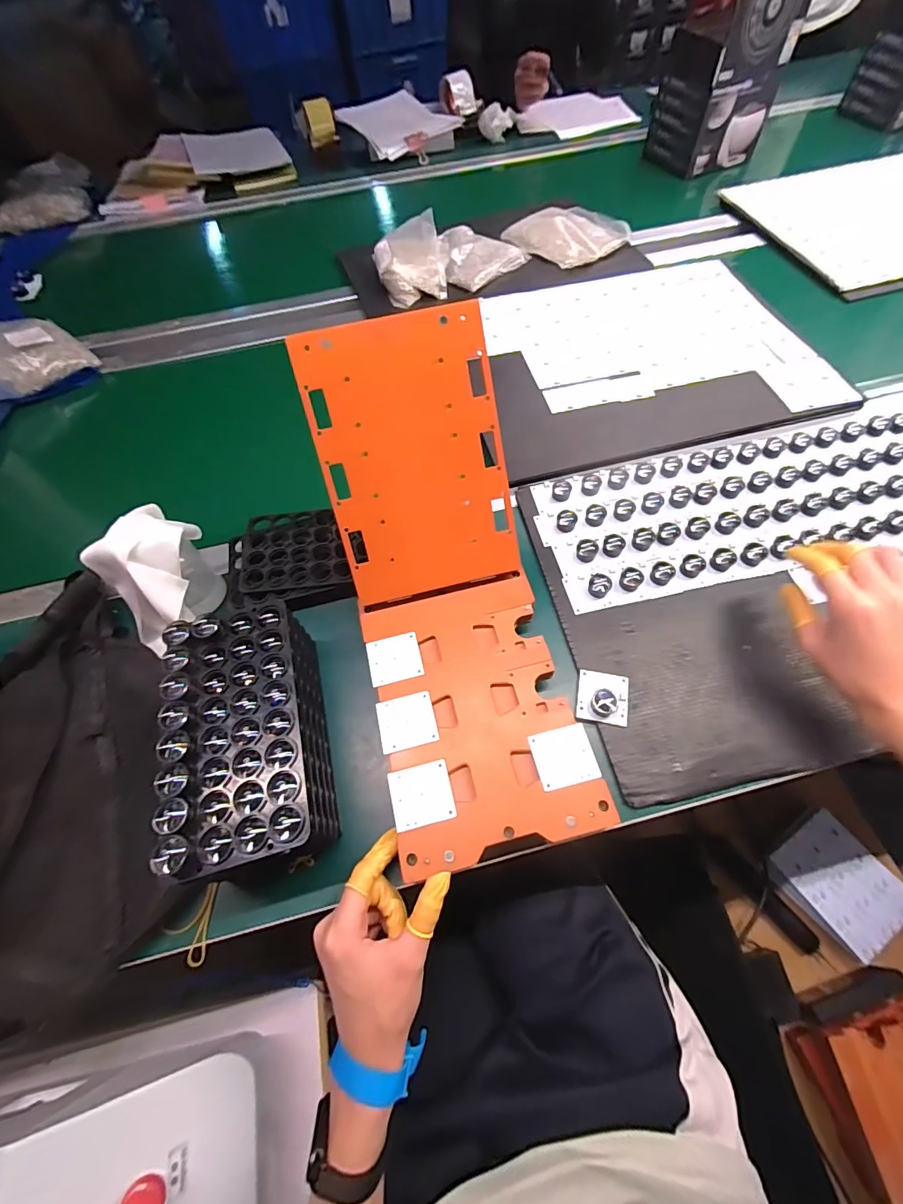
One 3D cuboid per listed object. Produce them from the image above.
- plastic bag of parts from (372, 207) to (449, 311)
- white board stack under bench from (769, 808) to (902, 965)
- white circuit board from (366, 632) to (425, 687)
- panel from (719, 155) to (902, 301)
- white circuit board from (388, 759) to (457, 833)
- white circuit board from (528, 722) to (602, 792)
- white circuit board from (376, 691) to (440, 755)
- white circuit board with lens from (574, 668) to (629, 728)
[{"bbox_3d":[-0.070,-0.569,0.775,0.117,0.083,0.161,-13,61,-4],"label":"plastic bag of parts"},{"bbox_3d":[0.654,0.469,0.758,0.154,0.028,0.184,-37,65,-17],"label":"white board stack under bench"},{"bbox_3d":[-0.053,0.052,0.416,0.048,0.004,0.044,-14,61,-5],"label":"white circuit board"},{"bbox_3d":[0.778,-0.683,0.795,0.460,0.022,0.396,-15,60,-1],"label":"panel"},{"bbox_3d":[-0.023,0.153,0.358,0.048,0.004,0.044,-13,61,-4],"label":"white circuit board"},{"bbox_3d":[0.092,0.125,0.367,0.048,0.004,0.045,-13,61,-4],"label":"white circuit board"},{"bbox_3d":[-0.038,0.103,0.389,0.048,0.004,0.045,-14,61,-5],"label":"white circuit board"},{"bbox_3d":[0.141,0.086,0.416,0.045,0.016,0.048,9,61,8],"label":"white circuit board with lens"}]

